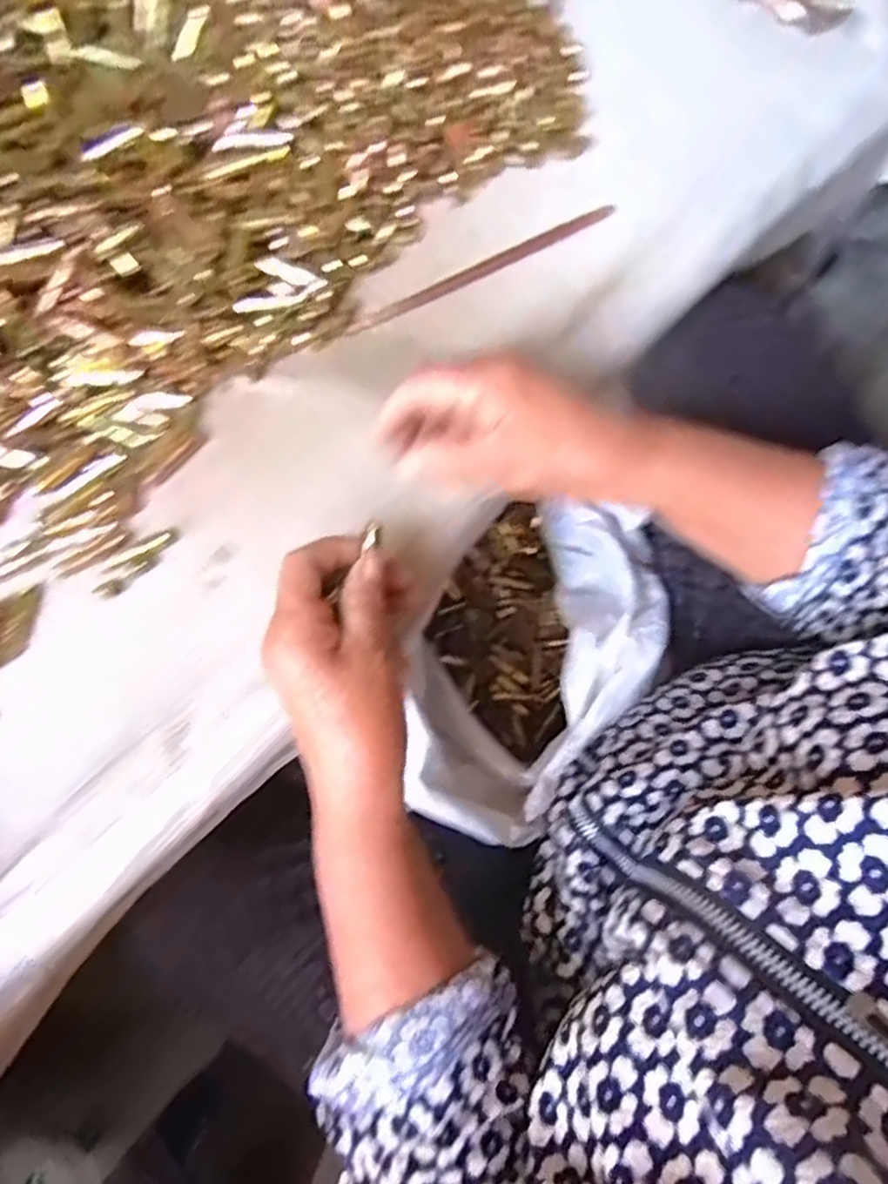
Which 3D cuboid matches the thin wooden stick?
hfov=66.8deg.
[{"bbox_3d":[0.024,-0.200,0.417,0.180,0.006,0.010,-27,78,-6],"label":"thin wooden stick"}]

